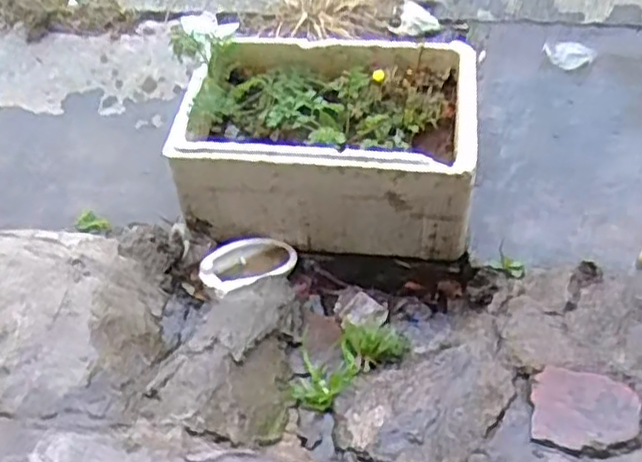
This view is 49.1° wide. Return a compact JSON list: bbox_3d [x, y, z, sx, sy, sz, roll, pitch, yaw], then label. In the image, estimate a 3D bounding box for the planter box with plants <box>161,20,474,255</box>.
[{"bbox_3d":[0.005,-0.117,0.972,0.387,0.197,0.223,2,50,3],"label":"planter box with plants"}]

